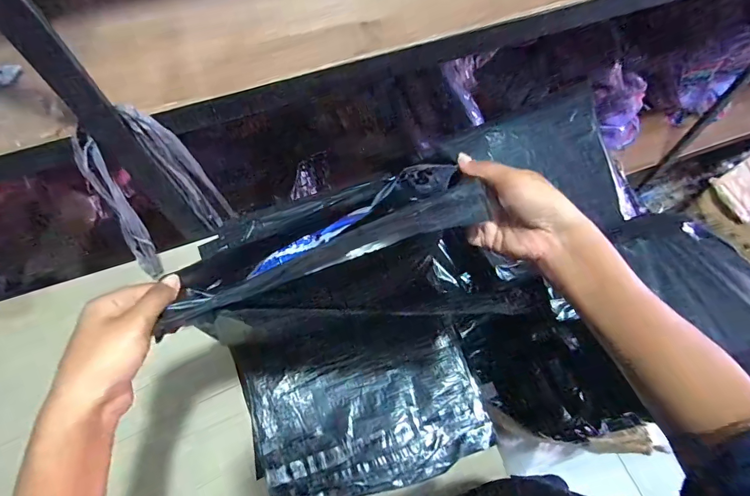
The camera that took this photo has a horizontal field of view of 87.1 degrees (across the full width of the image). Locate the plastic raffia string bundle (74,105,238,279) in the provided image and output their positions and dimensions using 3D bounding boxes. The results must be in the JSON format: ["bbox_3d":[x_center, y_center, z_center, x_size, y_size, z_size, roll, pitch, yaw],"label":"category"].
[{"bbox_3d":[-0.306,-0.072,0.550,0.050,0.243,0.153,30,68,17],"label":"plastic raffia string bundle"}]

